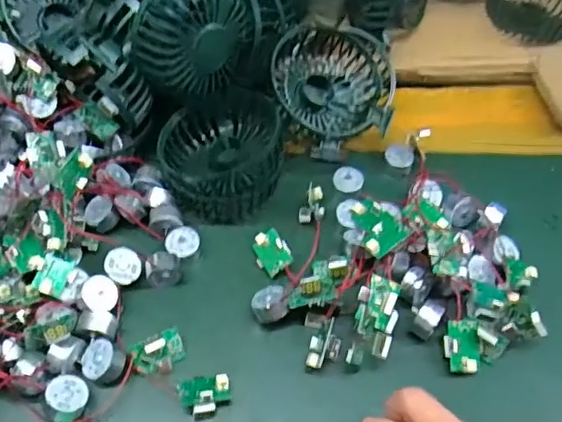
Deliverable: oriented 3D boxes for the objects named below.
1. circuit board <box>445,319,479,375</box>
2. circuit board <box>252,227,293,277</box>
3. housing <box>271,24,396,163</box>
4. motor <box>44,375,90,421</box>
[{"bbox_3d":[0.113,0.084,0.350,0.020,0.006,0.031,8,71,3],"label":"circuit board"},{"bbox_3d":[-0.007,0.029,0.392,0.024,0.005,0.031,-41,61,12],"label":"circuit board"},{"bbox_3d":[0.040,-0.096,0.443,0.111,0.048,0.103,-7,81,-18],"label":"housing"},{"bbox_3d":[-0.124,0.108,0.327,0.024,0.013,0.024,-8,52,-42],"label":"motor"}]

